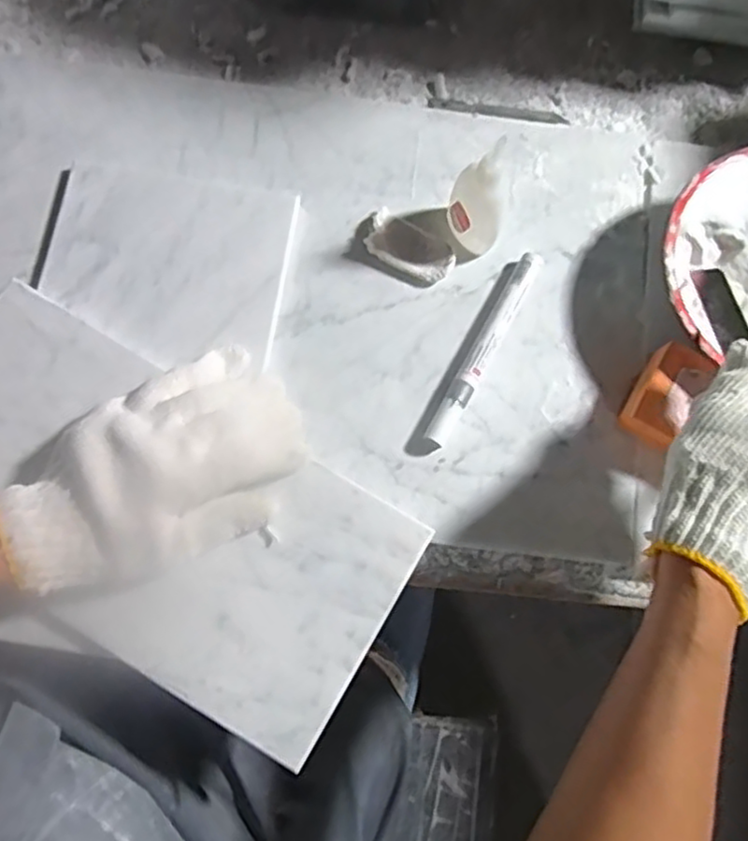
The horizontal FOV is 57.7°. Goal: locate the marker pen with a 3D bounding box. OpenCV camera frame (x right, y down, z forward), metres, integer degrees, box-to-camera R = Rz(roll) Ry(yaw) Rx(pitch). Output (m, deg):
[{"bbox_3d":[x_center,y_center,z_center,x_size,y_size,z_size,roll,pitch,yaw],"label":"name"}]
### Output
[{"bbox_3d":[0.072,-0.048,0.436,0.014,0.013,0.144,29,77,6],"label":"marker pen"}]

